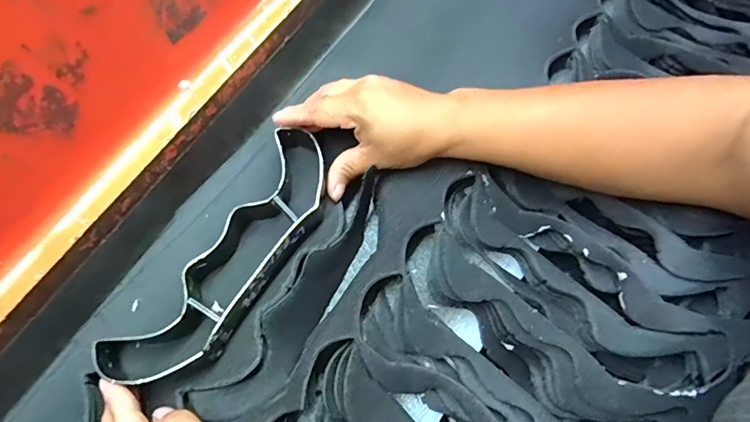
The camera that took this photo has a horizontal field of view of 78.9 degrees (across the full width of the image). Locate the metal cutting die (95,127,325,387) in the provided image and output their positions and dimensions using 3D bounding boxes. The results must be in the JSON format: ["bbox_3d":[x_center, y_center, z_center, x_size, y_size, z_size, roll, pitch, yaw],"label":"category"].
[{"bbox_3d":[-0.108,0.033,0.362,0.075,0.040,0.226,28,70,11],"label":"metal cutting die"}]

